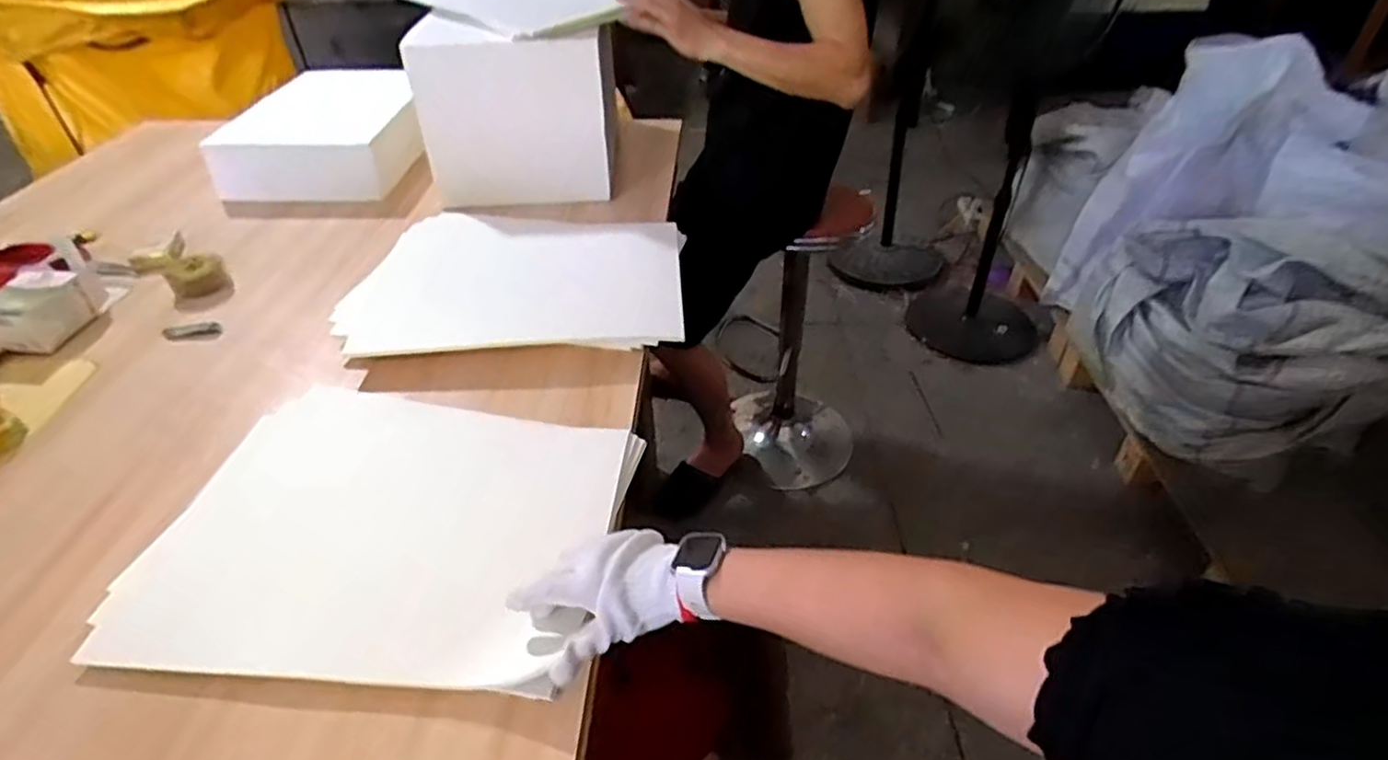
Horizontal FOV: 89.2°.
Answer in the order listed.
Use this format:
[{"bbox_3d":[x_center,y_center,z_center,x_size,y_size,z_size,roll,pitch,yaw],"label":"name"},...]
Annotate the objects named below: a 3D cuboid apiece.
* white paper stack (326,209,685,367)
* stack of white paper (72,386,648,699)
[{"bbox_3d":[-0.242,-0.138,1.002,0.444,0.062,0.318,0,40,0],"label":"white paper stack"},{"bbox_3d":[-0.289,0.129,0.694,0.420,0.020,0.340,3,40,4],"label":"stack of white paper"}]

